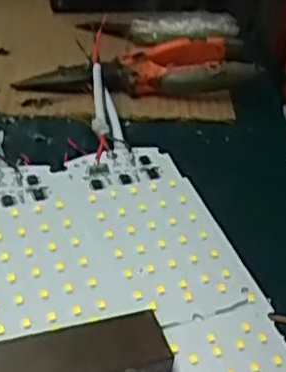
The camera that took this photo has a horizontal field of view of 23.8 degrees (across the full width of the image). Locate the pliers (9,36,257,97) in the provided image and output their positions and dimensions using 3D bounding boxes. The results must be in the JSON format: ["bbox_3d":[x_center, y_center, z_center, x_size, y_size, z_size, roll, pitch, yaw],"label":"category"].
[{"bbox_3d":[-0.004,-0.075,0.429,0.141,0.026,0.045,-1,33,-9],"label":"pliers"}]

